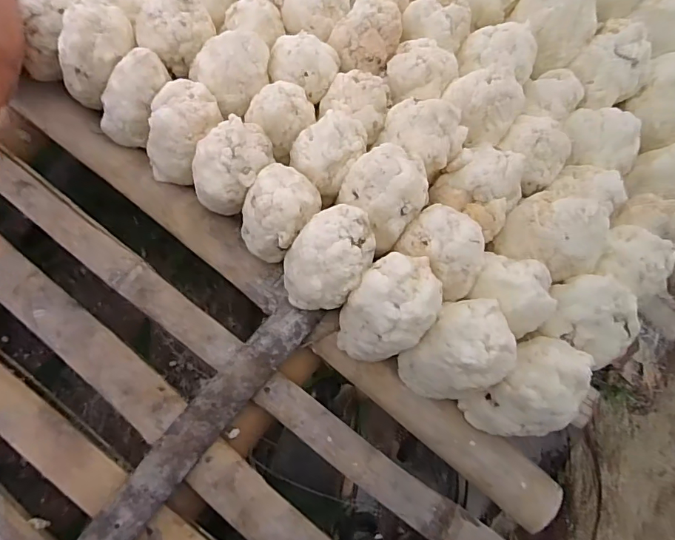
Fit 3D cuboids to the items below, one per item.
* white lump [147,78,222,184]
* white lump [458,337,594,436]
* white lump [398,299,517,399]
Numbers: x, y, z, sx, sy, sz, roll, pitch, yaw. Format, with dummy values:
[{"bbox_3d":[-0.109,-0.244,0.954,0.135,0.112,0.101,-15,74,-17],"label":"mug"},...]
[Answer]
[{"bbox_3d":[-0.142,-0.123,0.420,0.058,0.071,0.080,35,77,10],"label":"white lump"},{"bbox_3d":[0.153,0.097,0.358,0.065,0.067,0.086,40,77,11],"label":"white lump"},{"bbox_3d":[0.091,0.063,0.351,0.080,0.062,0.070,-4,73,-1],"label":"white lump"}]

